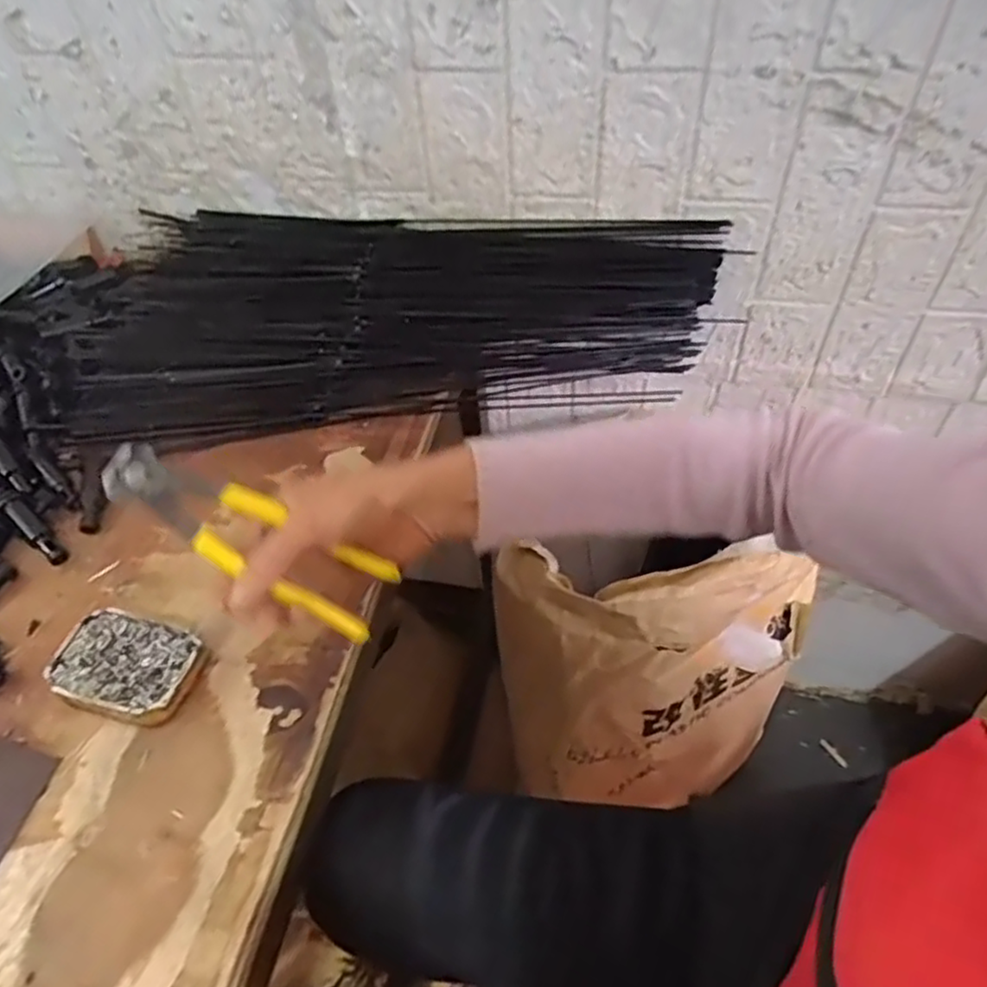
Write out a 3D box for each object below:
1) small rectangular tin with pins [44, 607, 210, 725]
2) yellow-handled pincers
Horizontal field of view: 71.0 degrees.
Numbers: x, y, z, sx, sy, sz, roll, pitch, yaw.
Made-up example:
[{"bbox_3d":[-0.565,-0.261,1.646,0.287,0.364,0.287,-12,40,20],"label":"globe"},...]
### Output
[{"bbox_3d":[-0.229,0.109,0.435,0.087,0.021,0.059,11,50,13],"label":"small rectangular tin with pins"},{"bbox_3d":[-0.138,0.024,0.393,0.170,0.023,0.042,32,52,-7],"label":"yellow-handled pincers"}]

